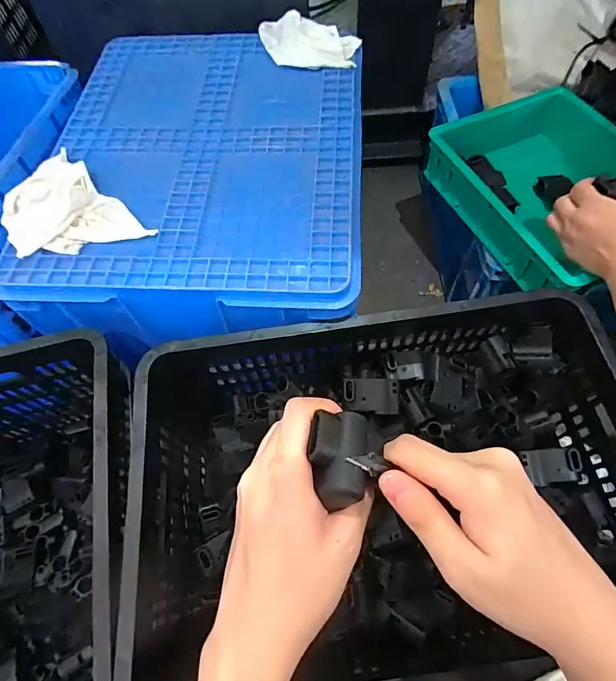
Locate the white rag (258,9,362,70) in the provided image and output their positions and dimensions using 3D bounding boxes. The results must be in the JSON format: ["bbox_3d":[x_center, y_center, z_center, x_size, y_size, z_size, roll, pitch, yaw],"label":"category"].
[{"bbox_3d":[-0.006,-0.506,0.706,0.190,0.033,0.101,28,68,16],"label":"white rag"}]

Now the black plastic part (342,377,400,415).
[{"bbox_3d":[0.079,0.070,0.524,0.069,0.018,0.042,1,63,4],"label":"black plastic part"}]

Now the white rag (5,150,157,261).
[{"bbox_3d":[-0.328,-0.169,0.551,0.142,0.035,0.214,-42,68,-17],"label":"white rag"}]

